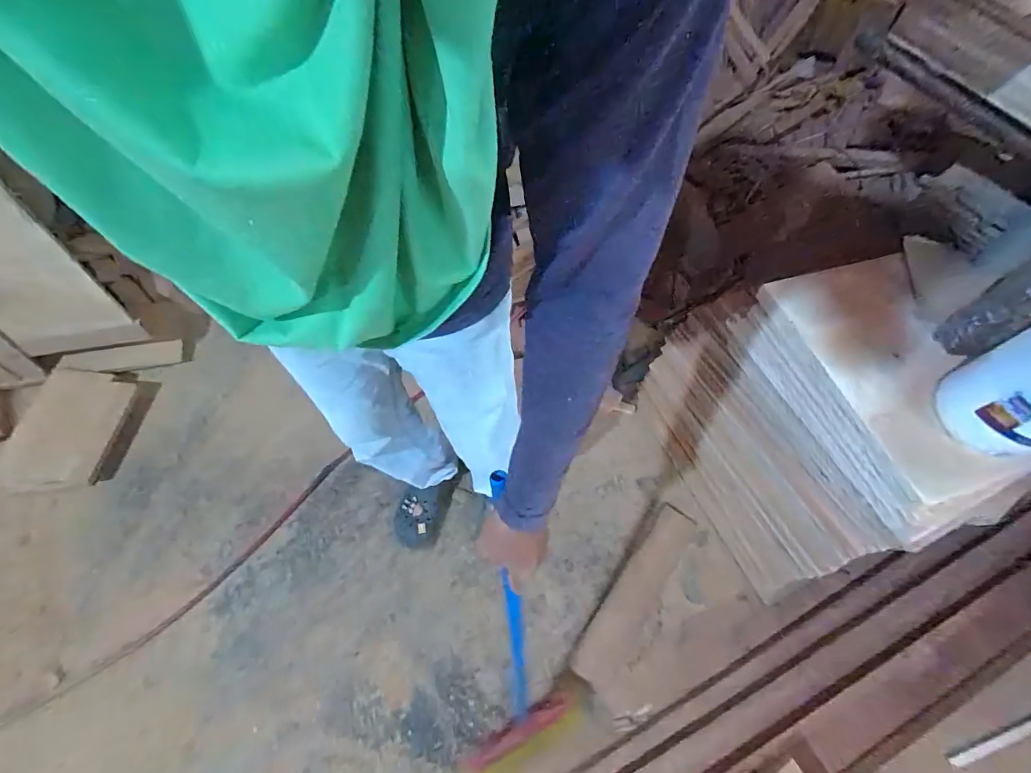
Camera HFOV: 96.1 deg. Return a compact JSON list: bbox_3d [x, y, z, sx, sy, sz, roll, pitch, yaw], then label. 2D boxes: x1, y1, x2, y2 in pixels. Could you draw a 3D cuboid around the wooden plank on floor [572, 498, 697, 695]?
[{"bbox_3d":[0.310,0.517,1.159,0.124,0.032,0.466,33,67,15],"label":"wooden plank on floor"}]

